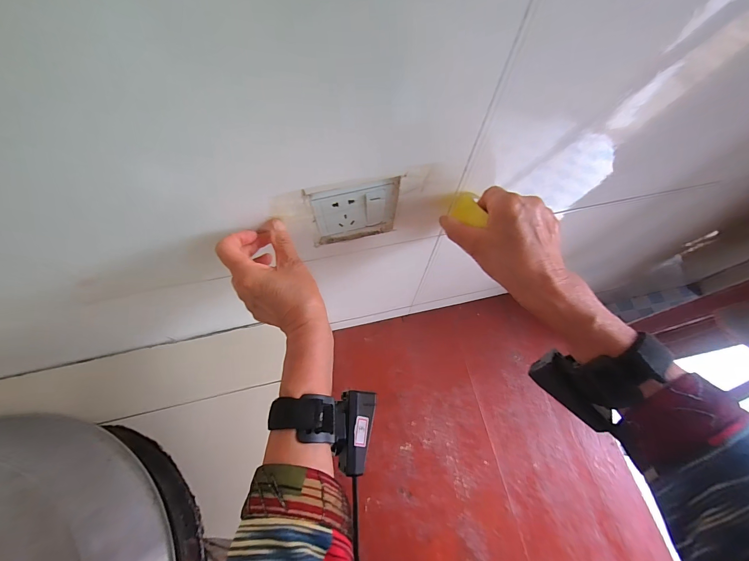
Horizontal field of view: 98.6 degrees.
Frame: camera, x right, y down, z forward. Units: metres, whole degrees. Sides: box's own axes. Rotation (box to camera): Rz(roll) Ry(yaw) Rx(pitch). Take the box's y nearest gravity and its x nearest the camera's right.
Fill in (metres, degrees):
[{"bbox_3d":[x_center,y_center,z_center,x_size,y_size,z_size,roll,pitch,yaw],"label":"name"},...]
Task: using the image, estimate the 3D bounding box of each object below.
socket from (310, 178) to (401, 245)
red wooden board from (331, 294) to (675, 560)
[{"bbox_3d":[-0.020,-0.075,0.360,0.090,0.087,0.008,-12,67,-6],"label":"socket"},{"bbox_3d":[0.216,0.342,0.651,0.527,0.034,0.602,-11,66,-6],"label":"red wooden board"}]

